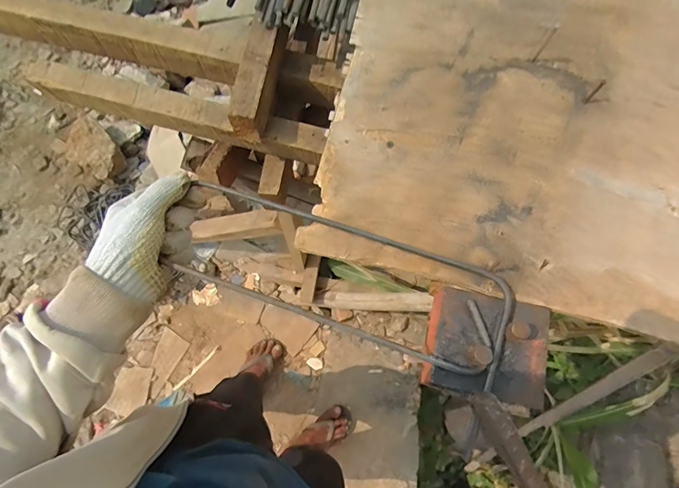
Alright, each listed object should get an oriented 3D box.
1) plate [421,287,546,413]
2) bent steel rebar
[{"bbox_3d":[0.134,0.088,0.354,0.104,0.031,0.090,12,75,5],"label":"plate"},{"bbox_3d":[-0.004,0.026,0.386,0.333,0.024,0.117,23,76,9],"label":"bent steel rebar"}]

